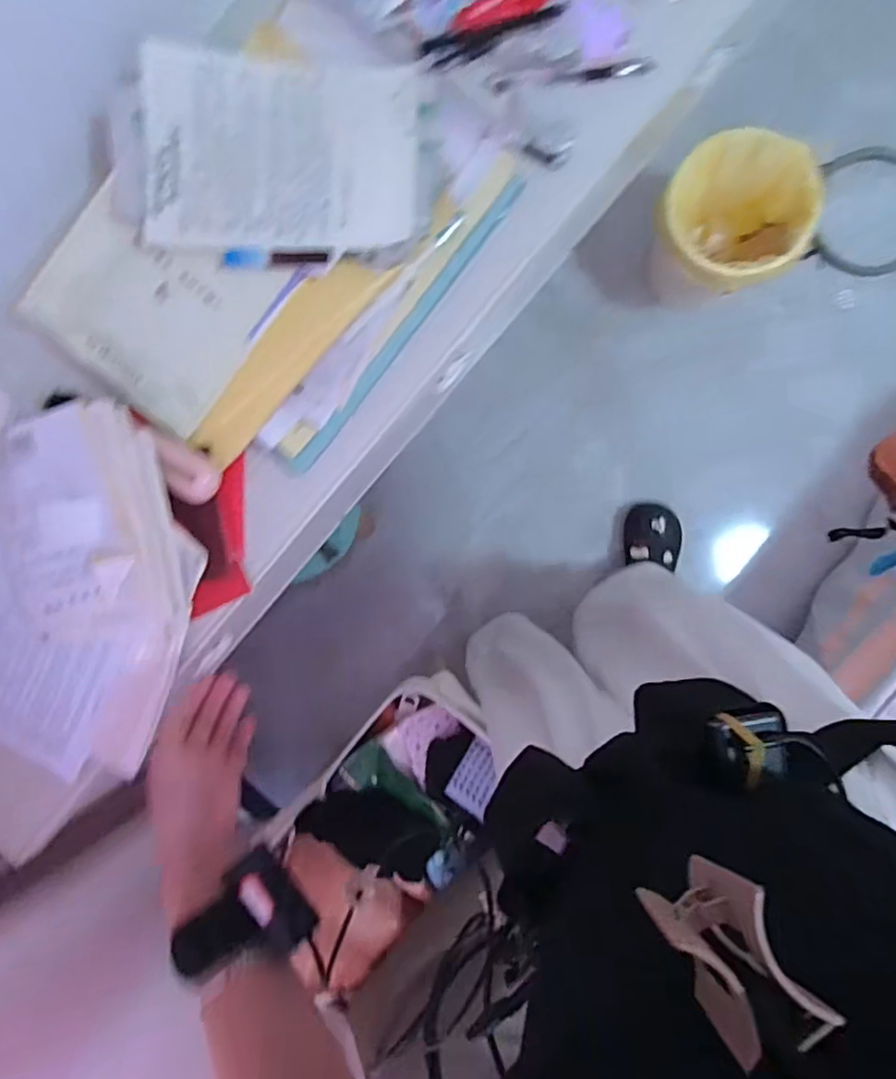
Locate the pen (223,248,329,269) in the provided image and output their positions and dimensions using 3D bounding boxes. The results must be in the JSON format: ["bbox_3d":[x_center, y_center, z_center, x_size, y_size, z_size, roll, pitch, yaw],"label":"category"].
[{"bbox_3d":[-0.157,-0.258,0.582,0.093,0.012,0.016,-2,90,5],"label":"pen"}]

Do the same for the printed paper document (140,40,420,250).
[{"bbox_3d":[-0.153,-0.352,0.579,0.244,0.013,0.172,3,92,1],"label":"printed paper document"}]

